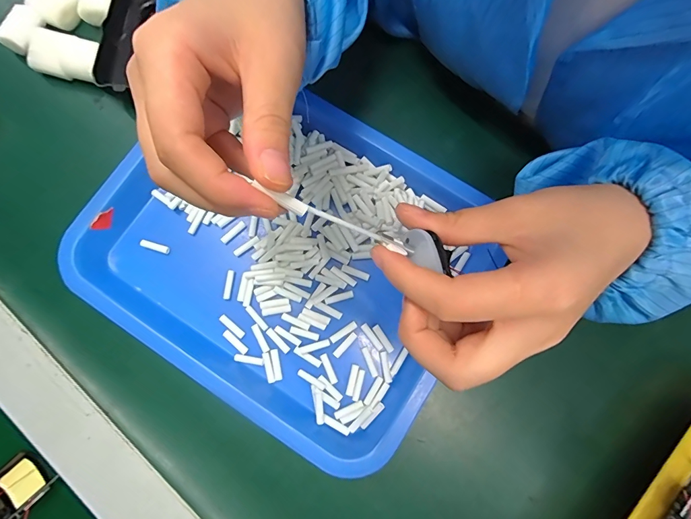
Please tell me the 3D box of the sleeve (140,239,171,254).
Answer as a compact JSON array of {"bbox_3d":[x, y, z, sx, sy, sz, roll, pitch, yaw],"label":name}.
[{"bbox_3d":[-0.151,-0.010,0.298,0.024,0.004,0.006,18,80,4],"label":"sleeve"}]

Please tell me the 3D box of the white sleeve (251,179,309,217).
[{"bbox_3d":[-0.025,-0.024,0.143,0.022,0.004,0.005,28,81,-13],"label":"white sleeve"}]

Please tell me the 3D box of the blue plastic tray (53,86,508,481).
[{"bbox_3d":[-0.043,-0.009,0.289,0.272,0.030,0.230,34,82,7],"label":"blue plastic tray"}]

